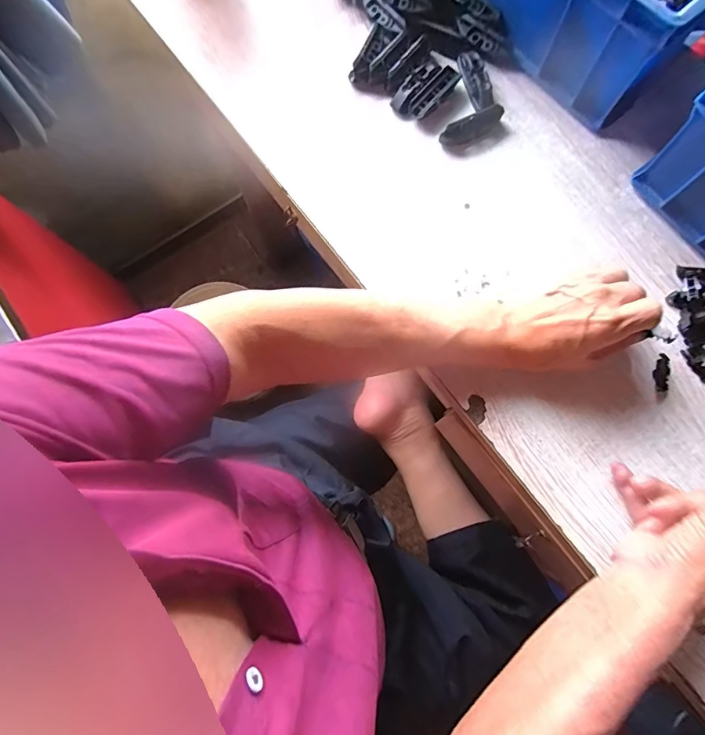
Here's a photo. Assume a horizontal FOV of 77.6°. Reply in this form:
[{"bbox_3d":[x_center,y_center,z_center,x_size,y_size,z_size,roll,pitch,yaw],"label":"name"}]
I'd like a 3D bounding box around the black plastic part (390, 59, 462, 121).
[{"bbox_3d":[0.079,-0.296,0.468,0.039,0.020,0.071,43,82,9],"label":"black plastic part"}]

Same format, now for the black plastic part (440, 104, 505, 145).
[{"bbox_3d":[0.125,-0.249,0.458,0.068,0.021,0.019,-30,79,-5],"label":"black plastic part"}]

